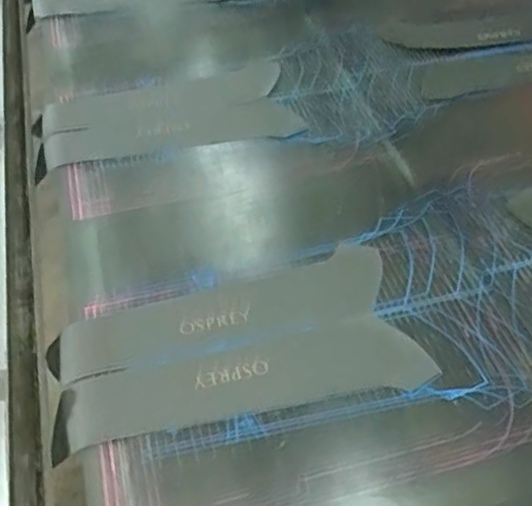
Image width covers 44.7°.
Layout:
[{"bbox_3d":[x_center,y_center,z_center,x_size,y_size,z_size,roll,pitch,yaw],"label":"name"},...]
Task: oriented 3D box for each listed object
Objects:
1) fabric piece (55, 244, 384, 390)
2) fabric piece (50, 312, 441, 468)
[{"bbox_3d":[-0.049,0.076,0.827,0.434,0.008,0.108,-13,48,-13],"label":"fabric piece"},{"bbox_3d":[-0.025,0.144,0.756,0.428,0.006,0.108,-10,47,-9],"label":"fabric piece"}]

